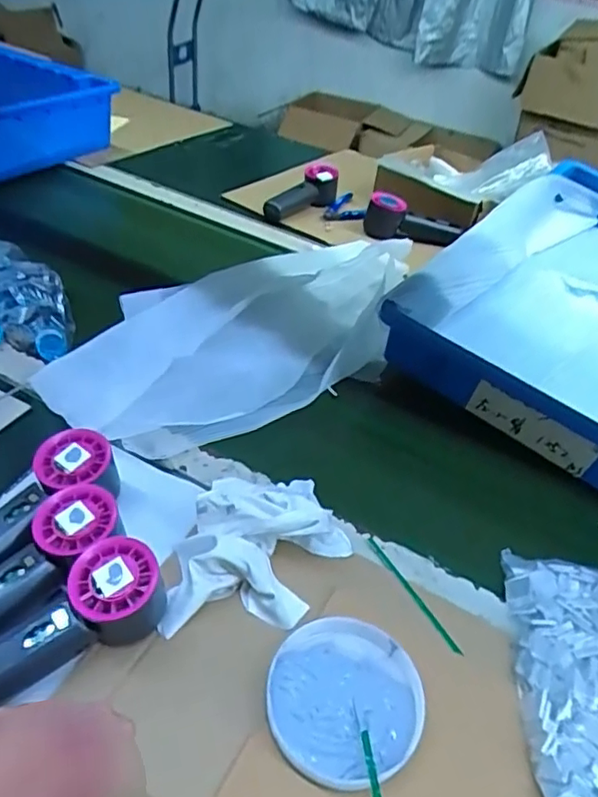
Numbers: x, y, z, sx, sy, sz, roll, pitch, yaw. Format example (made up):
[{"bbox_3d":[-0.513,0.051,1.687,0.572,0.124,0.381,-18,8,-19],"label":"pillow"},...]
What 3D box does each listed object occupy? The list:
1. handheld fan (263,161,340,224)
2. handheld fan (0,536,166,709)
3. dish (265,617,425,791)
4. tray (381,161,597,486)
[{"bbox_3d":[0.009,-0.335,0.973,0.069,0.065,0.148,24,45,16],"label":"handheld fan"},{"bbox_3d":[-0.163,0.151,0.381,0.153,0.057,0.053,-22,51,-29],"label":"handheld fan"},{"bbox_3d":[0.030,0.197,0.388,0.098,0.022,0.097,4,43,-4],"label":"dish"},{"bbox_3d":[0.396,-0.110,0.754,0.358,0.121,0.559,31,48,23],"label":"tray"}]

